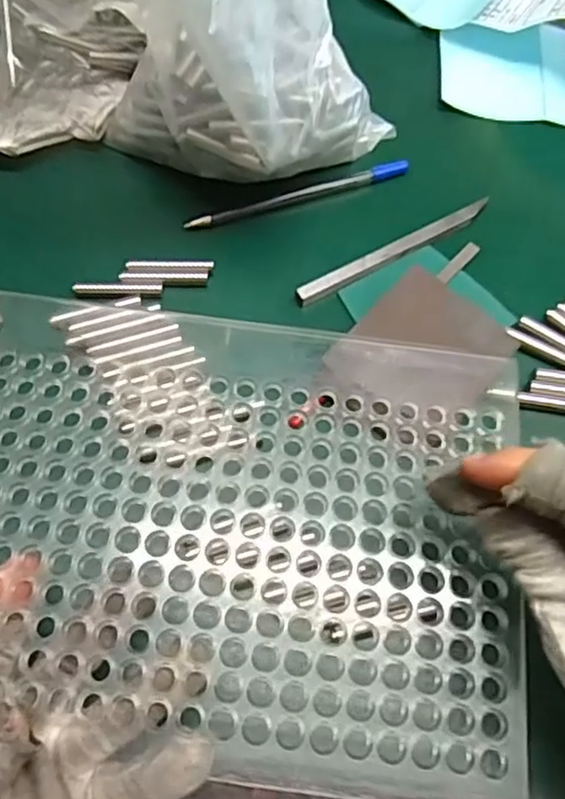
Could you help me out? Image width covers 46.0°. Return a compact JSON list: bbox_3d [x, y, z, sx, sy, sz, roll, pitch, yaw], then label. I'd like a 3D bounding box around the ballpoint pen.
[{"bbox_3d":[0.011,-0.123,0.400,0.140,0.007,0.012,-18,65,-12],"label":"ballpoint pen"}]

